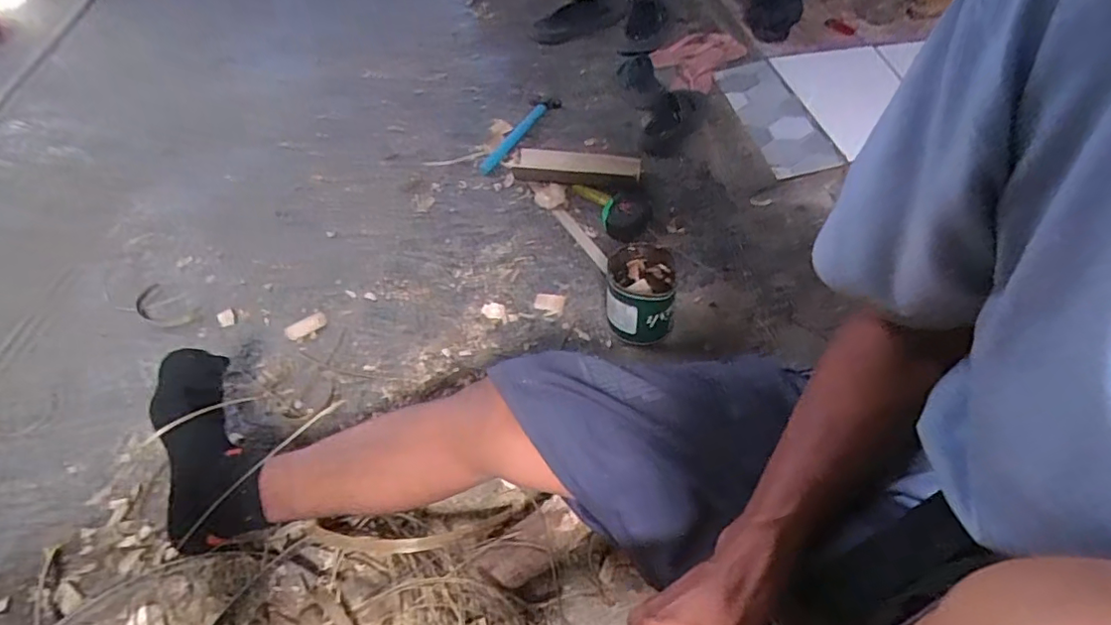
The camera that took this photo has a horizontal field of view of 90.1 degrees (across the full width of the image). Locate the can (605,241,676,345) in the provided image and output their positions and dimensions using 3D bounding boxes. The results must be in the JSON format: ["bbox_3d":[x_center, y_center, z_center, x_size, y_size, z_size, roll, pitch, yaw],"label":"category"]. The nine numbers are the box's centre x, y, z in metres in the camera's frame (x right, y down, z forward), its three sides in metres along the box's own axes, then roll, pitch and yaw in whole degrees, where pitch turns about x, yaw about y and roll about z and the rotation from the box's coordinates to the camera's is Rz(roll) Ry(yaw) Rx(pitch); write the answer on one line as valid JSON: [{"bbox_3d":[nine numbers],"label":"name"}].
[{"bbox_3d":[0.122,-0.023,0.805,0.093,0.101,0.106,2,51,5],"label":"can"}]

